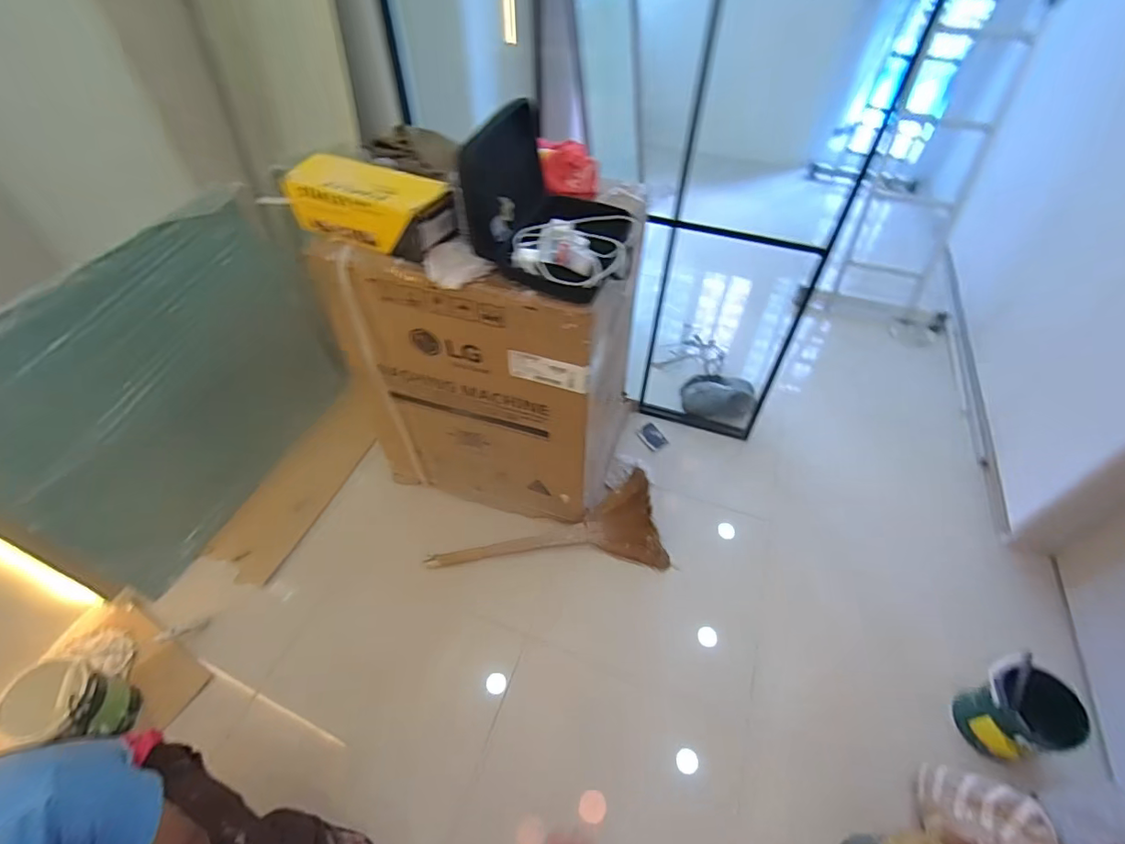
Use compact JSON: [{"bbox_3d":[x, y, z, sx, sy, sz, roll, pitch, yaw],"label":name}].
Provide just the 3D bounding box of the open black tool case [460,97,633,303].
[{"bbox_3d":[-0.004,-0.442,1.028,0.288,0.237,0.329,17,51,13],"label":"open black tool case"}]

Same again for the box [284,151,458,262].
[{"bbox_3d":[-0.402,-0.458,1.095,0.338,0.126,0.137,16,51,12],"label":"box"}]

